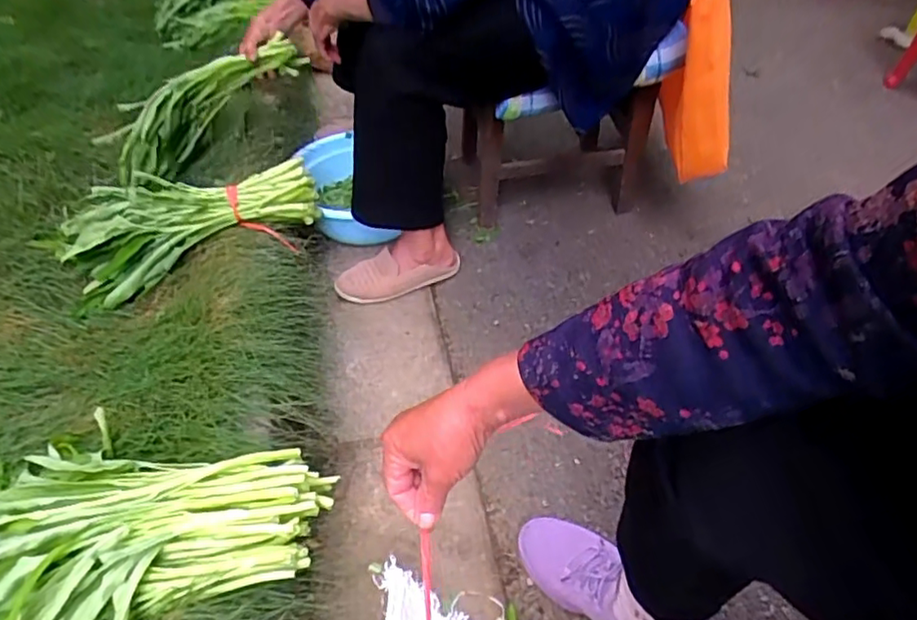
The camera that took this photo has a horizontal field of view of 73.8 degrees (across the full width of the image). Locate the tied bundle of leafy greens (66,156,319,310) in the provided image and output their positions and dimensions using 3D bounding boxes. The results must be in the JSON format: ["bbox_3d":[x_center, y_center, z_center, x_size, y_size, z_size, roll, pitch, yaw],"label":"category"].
[{"bbox_3d":[-0.454,-0.142,1.026,0.428,0.133,0.194,-12,44,-11],"label":"tied bundle of leafy greens"}]

